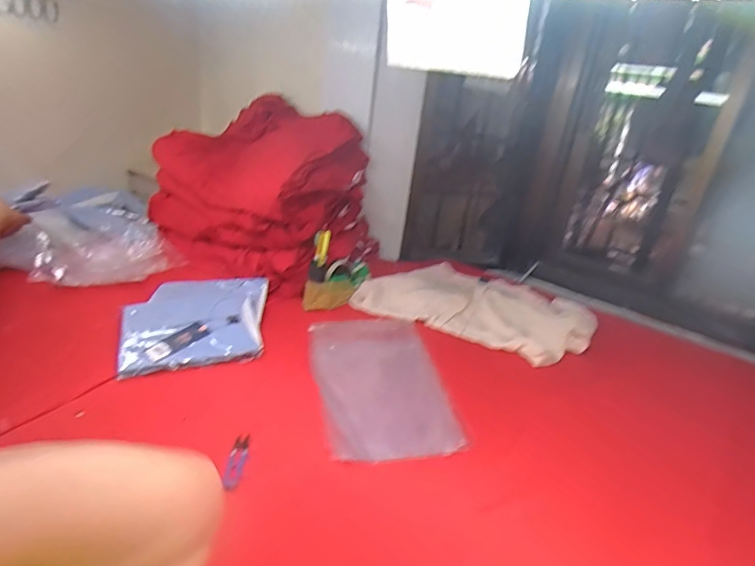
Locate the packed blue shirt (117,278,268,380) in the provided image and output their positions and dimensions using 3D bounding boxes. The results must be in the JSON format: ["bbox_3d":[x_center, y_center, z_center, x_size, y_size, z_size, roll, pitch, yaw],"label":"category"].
[{"bbox_3d":[-0.384,0.066,0.991,0.274,0.032,0.321,-2,29,-14],"label":"packed blue shirt"}]

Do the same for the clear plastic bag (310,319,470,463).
[{"bbox_3d":[0.001,0.174,0.894,0.232,0.007,0.393,-1,29,-11],"label":"clear plastic bag"}]

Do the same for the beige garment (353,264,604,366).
[{"bbox_3d":[0.252,0.047,1.168,0.530,0.041,0.338,19,31,25],"label":"beige garment"}]

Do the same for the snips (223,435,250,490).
[{"bbox_3d":[-0.211,0.267,0.692,0.025,0.005,0.093,3,28,-3],"label":"snips"}]

